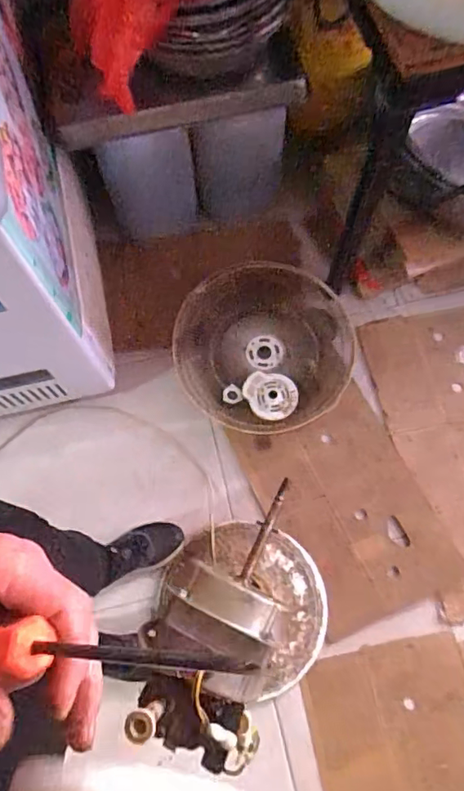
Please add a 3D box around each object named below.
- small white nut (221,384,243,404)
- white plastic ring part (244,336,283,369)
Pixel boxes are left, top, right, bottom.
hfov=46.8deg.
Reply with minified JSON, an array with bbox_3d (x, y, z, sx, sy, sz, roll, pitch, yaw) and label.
[{"bbox_3d":[0.001,-0.002,1.378,0.052,0.009,0.054,-33,66,5],"label":"small white nut"},{"bbox_3d":[0.084,-0.112,1.382,0.092,0.009,0.089,0,72,0],"label":"white plastic ring part"}]

